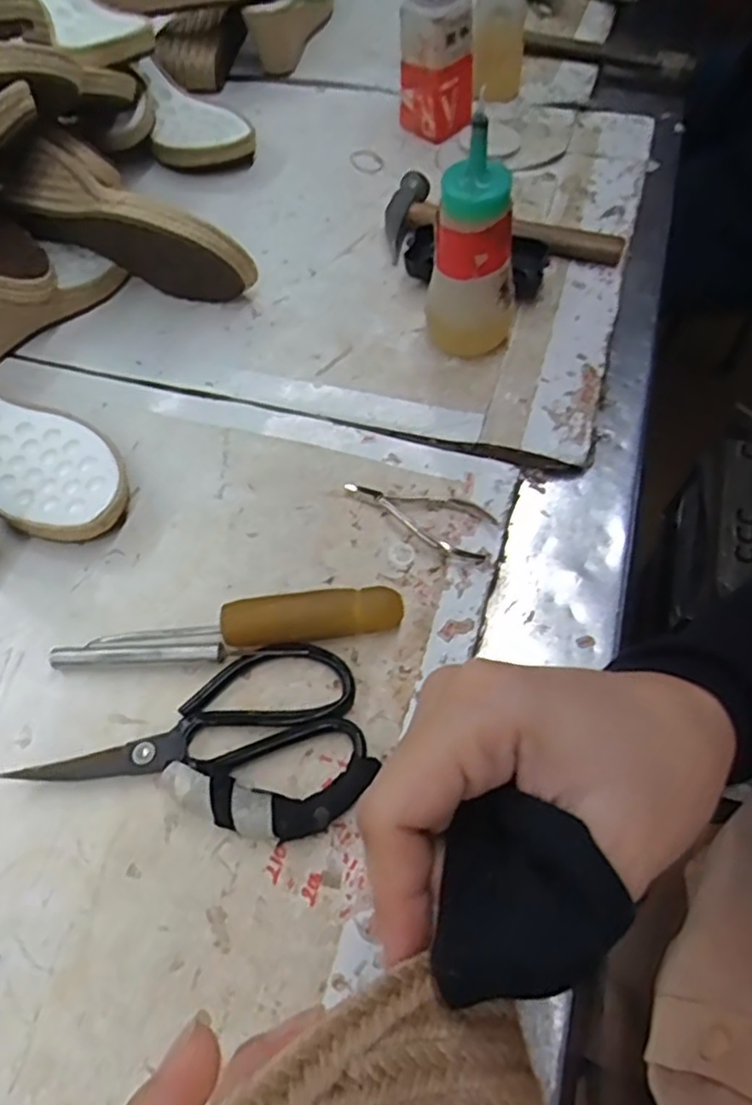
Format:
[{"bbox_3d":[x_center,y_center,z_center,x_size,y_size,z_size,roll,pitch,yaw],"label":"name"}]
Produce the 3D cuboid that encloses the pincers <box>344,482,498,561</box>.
[{"bbox_3d":[0.030,-0.029,0.453,0.100,0.010,0.043,26,66,17],"label":"pincers"}]

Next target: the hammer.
[{"bbox_3d":[0.101,-0.266,0.571,0.198,0.028,0.085,20,64,14],"label":"hammer"}]

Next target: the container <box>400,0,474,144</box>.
[{"bbox_3d":[0.055,-0.456,0.611,0.066,0.153,0.065,-3,61,2],"label":"container"}]

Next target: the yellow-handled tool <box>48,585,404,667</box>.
[{"bbox_3d":[-0.087,0.048,0.404,0.202,0.023,0.027,-10,60,-2],"label":"yellow-handled tool"}]

